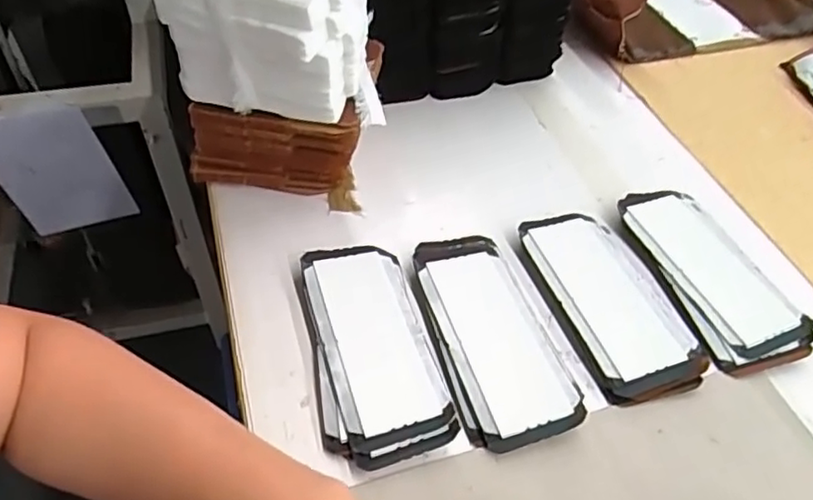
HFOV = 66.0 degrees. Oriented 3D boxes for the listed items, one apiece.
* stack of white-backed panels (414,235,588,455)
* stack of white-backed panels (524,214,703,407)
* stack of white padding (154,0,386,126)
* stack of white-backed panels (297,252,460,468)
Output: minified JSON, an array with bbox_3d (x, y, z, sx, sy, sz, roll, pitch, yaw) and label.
[{"bbox_3d":[0.062,0.056,0.461,0.081,0.012,0.180,-9,50,-10],"label":"stack of white-backed panels"},{"bbox_3d":[0.157,0.036,0.484,0.085,0.010,0.170,-12,51,-12],"label":"stack of white-backed panels"},{"bbox_3d":[-0.093,-0.168,0.470,0.149,0.110,0.112,8,49,5],"label":"stack of white padding"},{"bbox_3d":[-0.025,0.067,0.444,0.082,0.015,0.171,-9,50,-9],"label":"stack of white-backed panels"}]

